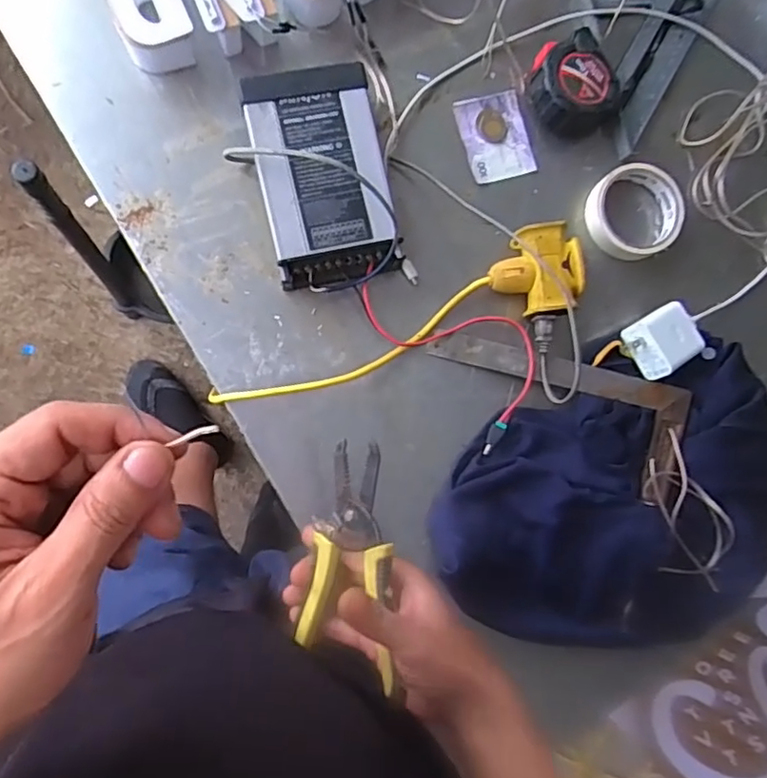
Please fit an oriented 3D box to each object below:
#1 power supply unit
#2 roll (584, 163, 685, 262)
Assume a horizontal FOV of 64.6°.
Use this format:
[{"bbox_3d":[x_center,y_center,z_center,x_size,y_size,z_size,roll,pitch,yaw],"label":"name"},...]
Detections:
[{"bbox_3d":[-0.056,-0.186,0.535,0.116,0.044,0.188,-12,91,-8],"label":"power supply unit"},{"bbox_3d":[0.249,-0.176,0.606,0.088,0.032,0.096,0,89,-8],"label":"roll"}]

